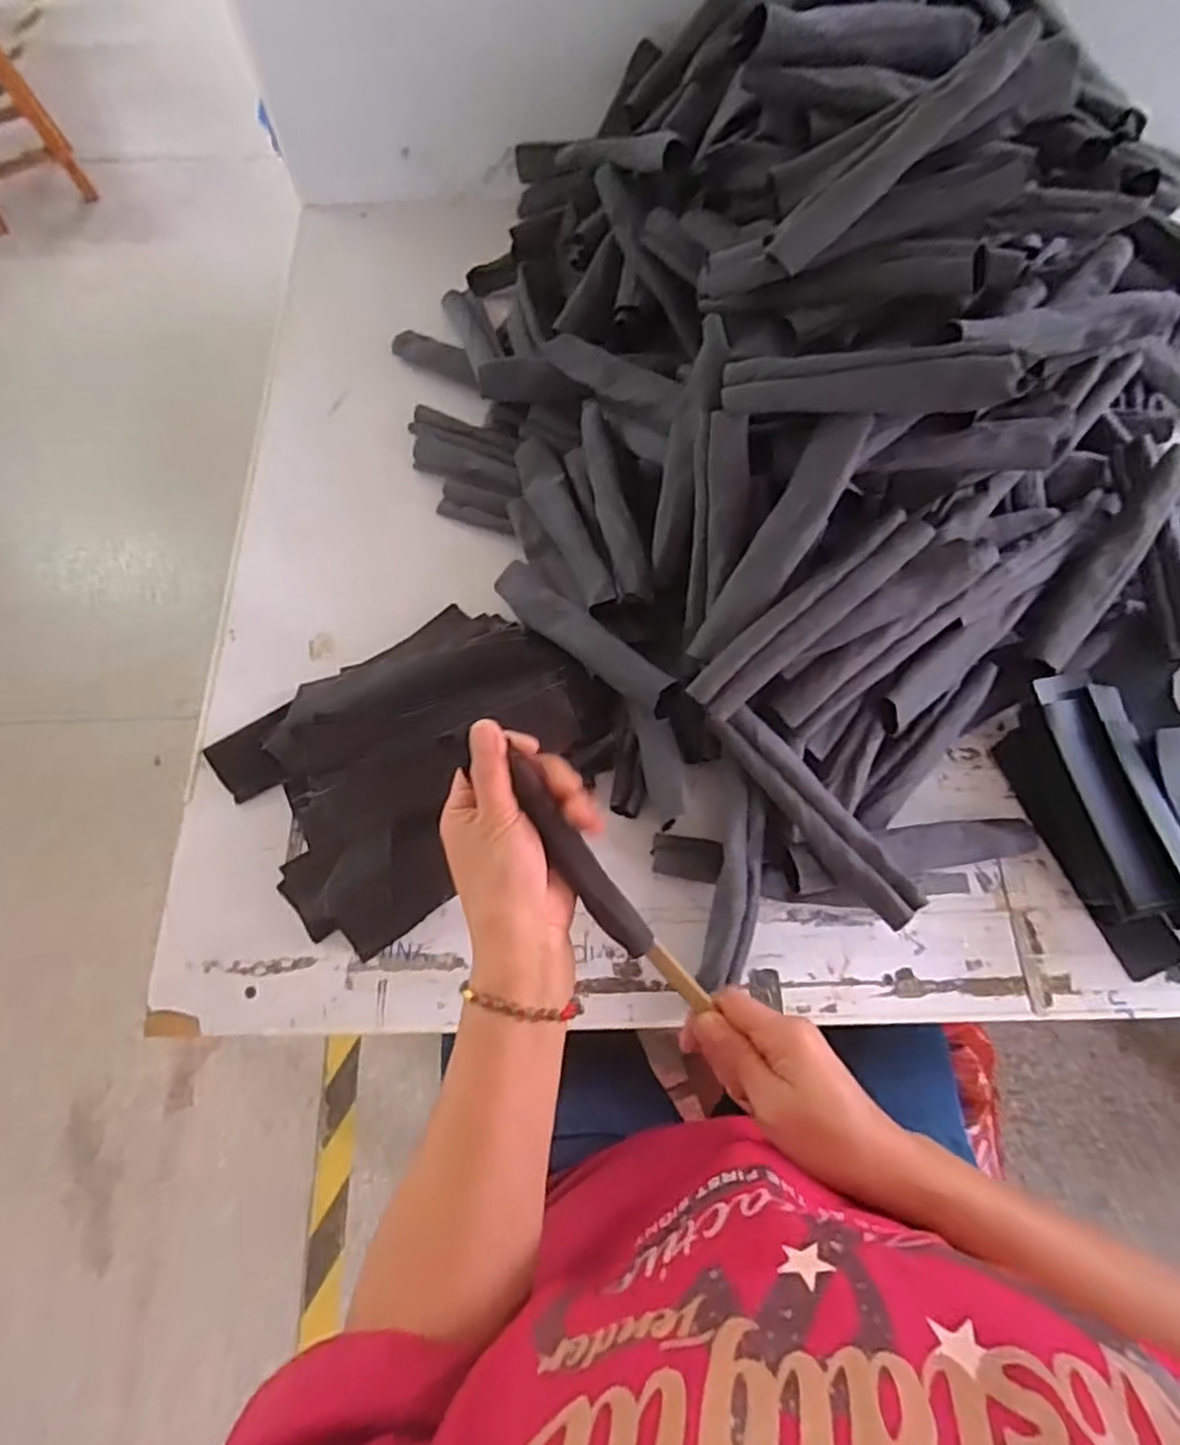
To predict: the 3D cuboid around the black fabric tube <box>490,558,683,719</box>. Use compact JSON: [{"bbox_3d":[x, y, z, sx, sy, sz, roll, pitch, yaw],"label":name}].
[{"bbox_3d":[-0.011,-0.071,0.547,0.038,0.023,0.185,-42,61,-14],"label":"black fabric tube"}]

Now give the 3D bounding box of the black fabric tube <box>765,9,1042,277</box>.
[{"bbox_3d":[0.188,-0.351,0.433,0.179,0.013,0.030,-39,72,14],"label":"black fabric tube"}]

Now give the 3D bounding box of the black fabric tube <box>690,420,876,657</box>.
[{"bbox_3d":[0.128,-0.122,0.484,0.037,0.010,0.183,36,104,13],"label":"black fabric tube"}]

